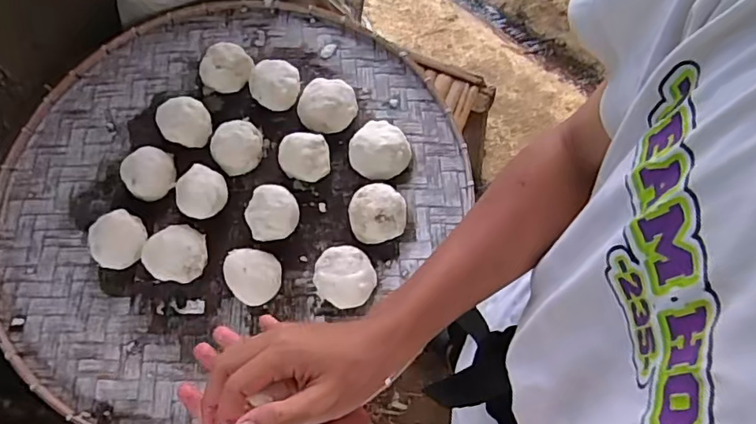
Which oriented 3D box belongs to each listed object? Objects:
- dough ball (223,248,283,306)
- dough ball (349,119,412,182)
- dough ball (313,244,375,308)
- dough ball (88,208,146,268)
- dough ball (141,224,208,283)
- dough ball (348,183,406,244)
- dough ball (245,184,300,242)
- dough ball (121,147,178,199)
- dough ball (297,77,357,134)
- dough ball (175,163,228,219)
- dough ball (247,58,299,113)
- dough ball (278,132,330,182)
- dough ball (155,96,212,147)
[{"bbox_3d":[-0.179,0.091,0.771,0.080,0.052,0.070,22,72,5],"label":"dough ball"},{"bbox_3d":[0.003,-0.090,0.835,0.084,0.051,0.087,1,71,-2],"label":"dough ball"},{"bbox_3d":[-0.047,0.093,0.770,0.082,0.051,0.078,1,71,-2],"label":"dough ball"},{"bbox_3d":[-0.377,0.042,0.796,0.073,0.049,0.078,1,71,-2],"label":"dough ball"},{"bbox_3d":[-0.288,0.061,0.786,0.080,0.046,0.080,1,71,-2],"label":"dough ball"},{"bbox_3d":[-0.002,0.002,0.797,0.080,0.057,0.075,1,71,-2],"label":"dough ball"},{"bbox_3d":[-0.153,0.003,0.792,0.073,0.062,0.073,1,71,-2],"label":"dough ball"},{"bbox_3d":[-0.348,-0.057,0.841,0.078,0.043,0.076,1,71,-2],"label":"dough ball"},{"bbox_3d":[-0.081,-0.168,0.866,0.088,0.055,0.082,1,71,-2],"label":"dough ball"},{"bbox_3d":[-0.259,-0.026,0.804,0.068,0.068,0.072,1,71,-2],"label":"dough ball"},{"bbox_3d":[-0.164,-0.203,0.880,0.075,0.061,0.073,1,71,-2],"label":"dough ball"},{"bbox_3d":[-0.110,-0.080,0.821,0.075,0.061,0.070,1,71,-2],"label":"dough ball"},{"bbox_3d":[-0.300,-0.137,0.856,0.078,0.061,0.072,1,71,-2],"label":"dough ball"}]

